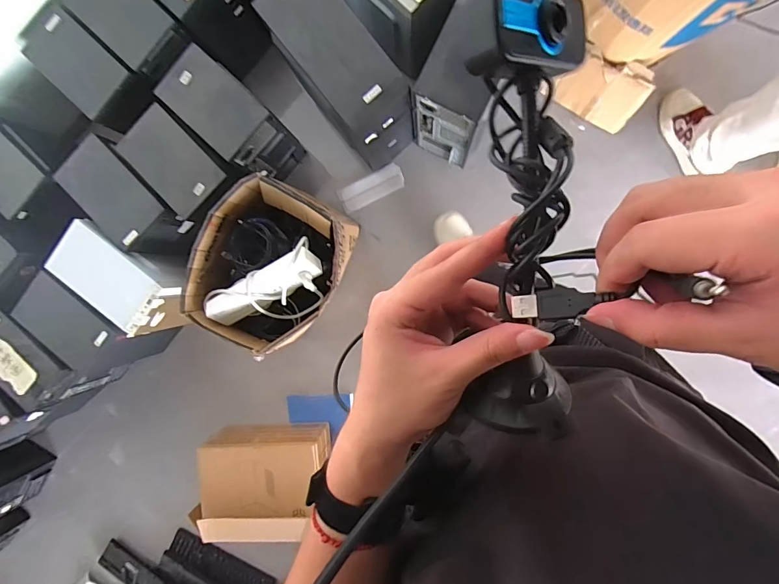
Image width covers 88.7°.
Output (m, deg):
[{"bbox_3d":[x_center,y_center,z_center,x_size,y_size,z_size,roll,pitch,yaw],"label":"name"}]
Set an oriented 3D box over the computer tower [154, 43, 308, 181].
[{"bbox_3d":[-0.452,-0.507,1.198,0.305,0.302,0.168,44,96,1],"label":"computer tower"}]

